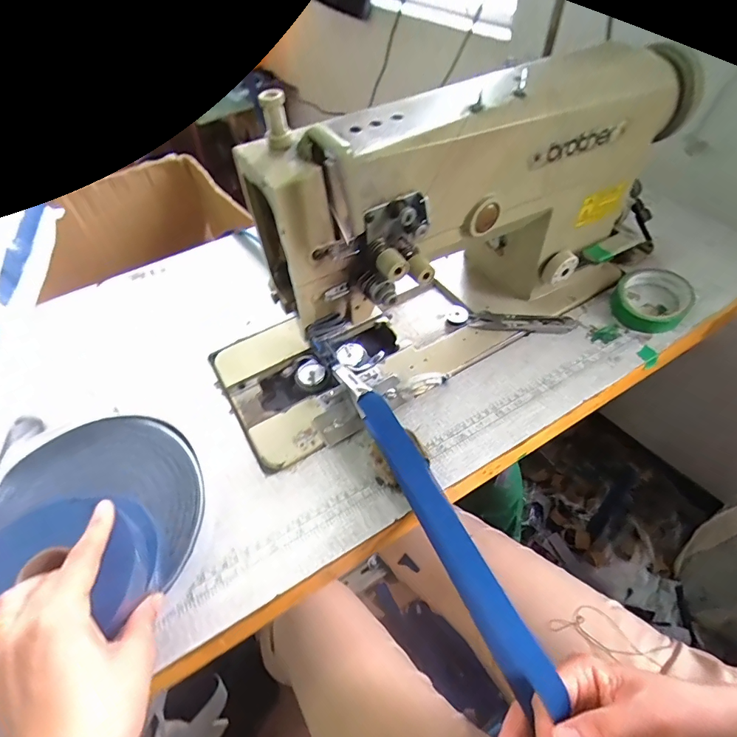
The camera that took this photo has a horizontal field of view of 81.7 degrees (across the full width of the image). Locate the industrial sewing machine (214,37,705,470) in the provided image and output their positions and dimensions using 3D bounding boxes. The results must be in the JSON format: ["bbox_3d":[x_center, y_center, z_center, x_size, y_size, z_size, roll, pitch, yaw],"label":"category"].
[{"bbox_3d":[0.071,-0.127,0.434,0.498,0.242,0.172,-24,54,-14],"label":"industrial sewing machine"}]

